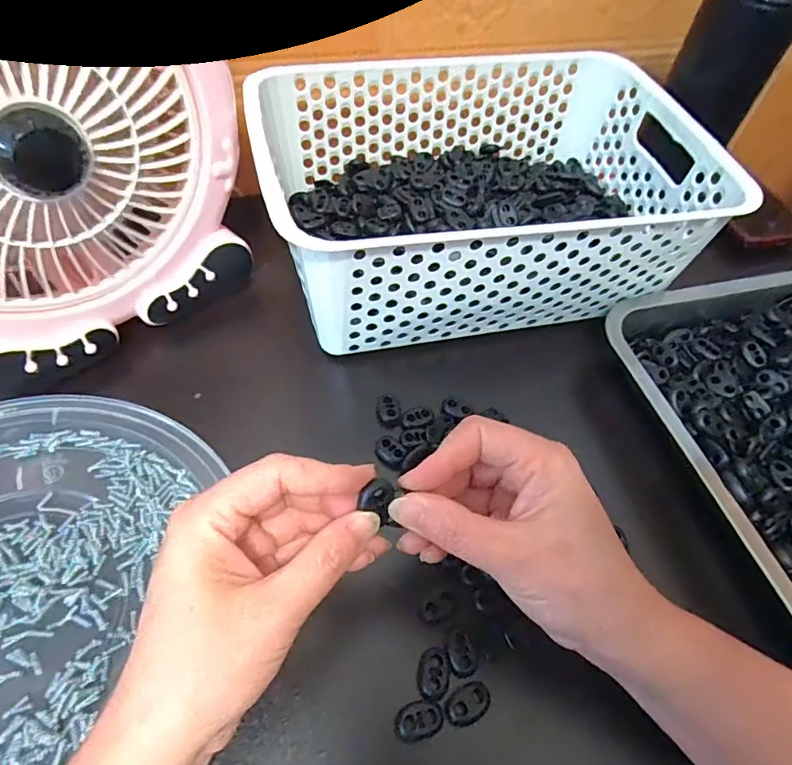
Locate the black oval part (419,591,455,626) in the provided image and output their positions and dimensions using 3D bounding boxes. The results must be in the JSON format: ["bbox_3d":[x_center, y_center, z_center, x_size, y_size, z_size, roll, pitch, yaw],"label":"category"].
[{"bbox_3d":[0.022,0.121,0.277,0.022,0.008,0.013,-22,59,-20],"label":"black oval part"}]

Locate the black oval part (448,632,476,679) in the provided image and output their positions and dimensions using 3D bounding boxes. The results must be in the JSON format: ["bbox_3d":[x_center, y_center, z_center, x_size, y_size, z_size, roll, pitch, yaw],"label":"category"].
[{"bbox_3d":[0.033,0.138,0.264,0.014,0.007,0.020,-6,55,-10],"label":"black oval part"}]

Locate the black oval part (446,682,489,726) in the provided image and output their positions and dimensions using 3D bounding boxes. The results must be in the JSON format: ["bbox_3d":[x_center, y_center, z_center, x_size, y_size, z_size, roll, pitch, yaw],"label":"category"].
[{"bbox_3d":[0.035,0.157,0.253,0.023,0.005,0.015,-24,60,-21],"label":"black oval part"}]

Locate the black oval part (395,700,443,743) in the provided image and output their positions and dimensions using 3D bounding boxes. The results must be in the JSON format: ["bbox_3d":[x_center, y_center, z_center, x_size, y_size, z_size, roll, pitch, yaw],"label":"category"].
[{"bbox_3d":[0.011,0.161,0.246,0.023,0.005,0.015,-13,57,-15],"label":"black oval part"}]

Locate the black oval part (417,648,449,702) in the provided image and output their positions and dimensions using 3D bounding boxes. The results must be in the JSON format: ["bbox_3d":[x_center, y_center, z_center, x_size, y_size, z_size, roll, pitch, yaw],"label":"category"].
[{"bbox_3d":[0.018,0.145,0.257,0.015,0.004,0.022,2,54,-5],"label":"black oval part"}]

